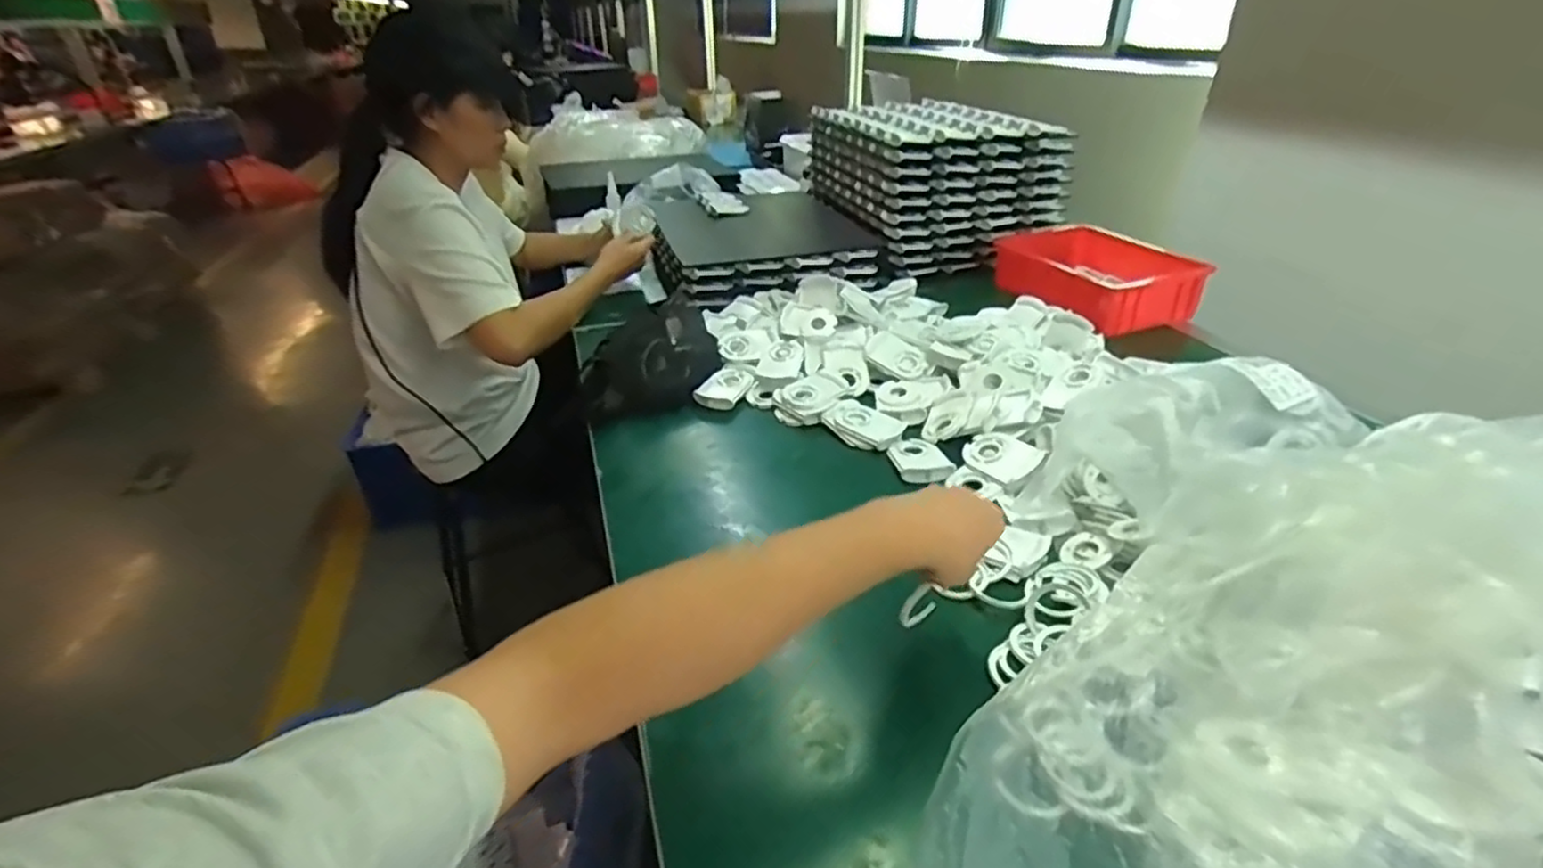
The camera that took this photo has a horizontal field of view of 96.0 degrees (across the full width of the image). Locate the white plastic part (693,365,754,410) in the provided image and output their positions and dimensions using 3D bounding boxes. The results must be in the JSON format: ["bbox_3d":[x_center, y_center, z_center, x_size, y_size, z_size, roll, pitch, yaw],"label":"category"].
[{"bbox_3d":[-0.060,-0.061,0.919,0.055,0.023,0.075,17,35,27],"label":"white plastic part"}]

